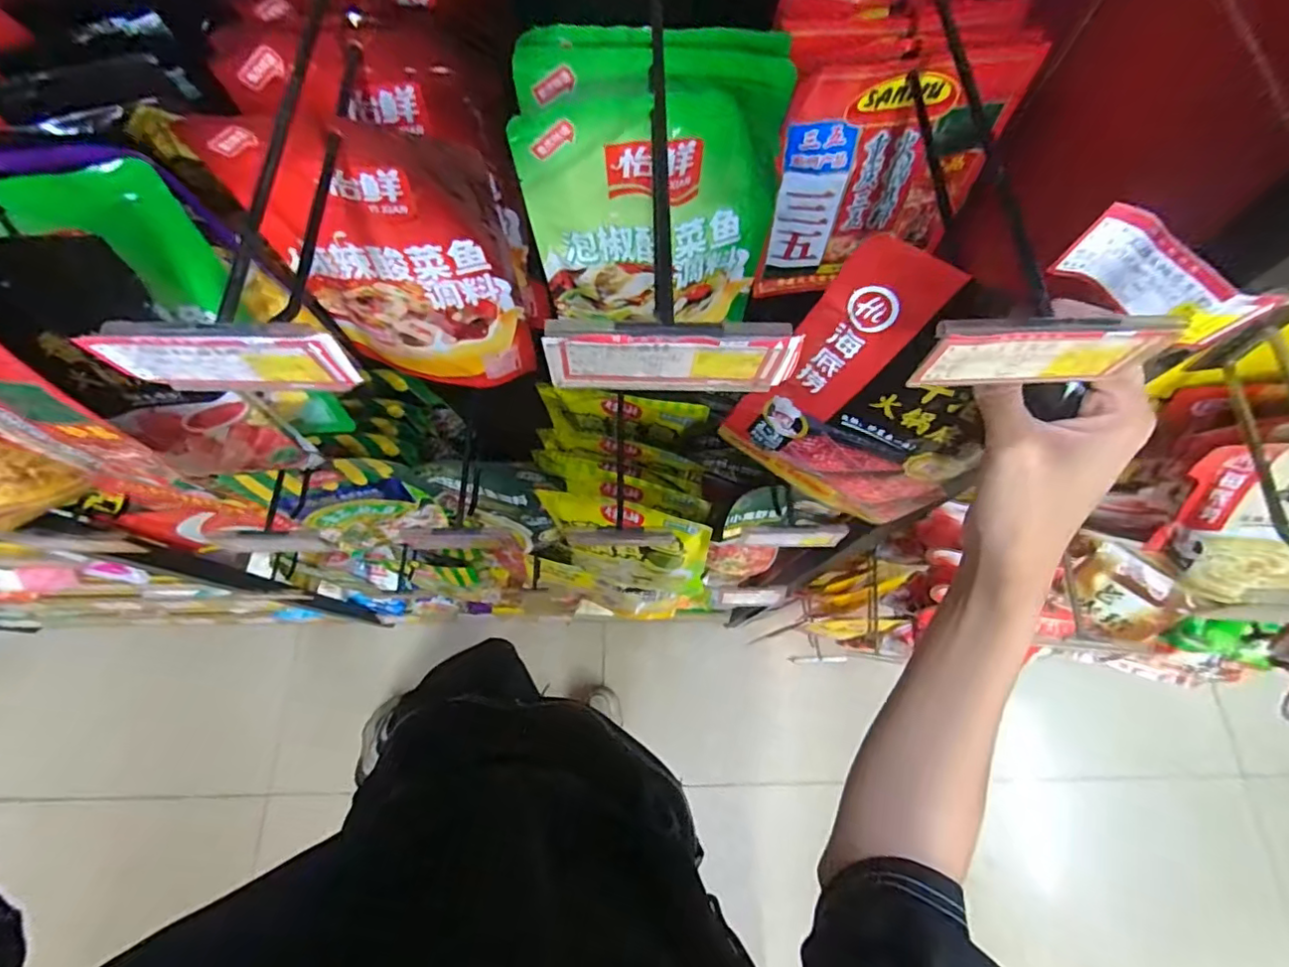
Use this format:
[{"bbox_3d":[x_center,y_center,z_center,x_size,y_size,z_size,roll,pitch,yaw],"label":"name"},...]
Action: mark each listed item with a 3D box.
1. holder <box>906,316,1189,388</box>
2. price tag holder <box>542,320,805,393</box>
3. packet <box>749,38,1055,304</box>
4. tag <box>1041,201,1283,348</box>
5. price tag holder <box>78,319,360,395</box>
[{"bbox_3d":[0.173,-0.057,0.249,0.100,0.045,0.008,-2,71,0],"label":"holder"},{"bbox_3d":[0.013,-0.055,0.246,0.106,0.050,0.008,1,71,-1],"label":"price tag holder"},{"bbox_3d":[0.175,-0.230,0.448,0.146,0.195,0.034,-1,71,-2],"label":"packet"},{"bbox_3d":[0.237,-0.093,0.258,0.080,0.038,0.013,35,74,10],"label":"tag"},{"bbox_3d":[-0.177,-0.054,0.246,0.094,0.047,0.010,-1,71,-2],"label":"price tag holder"}]

